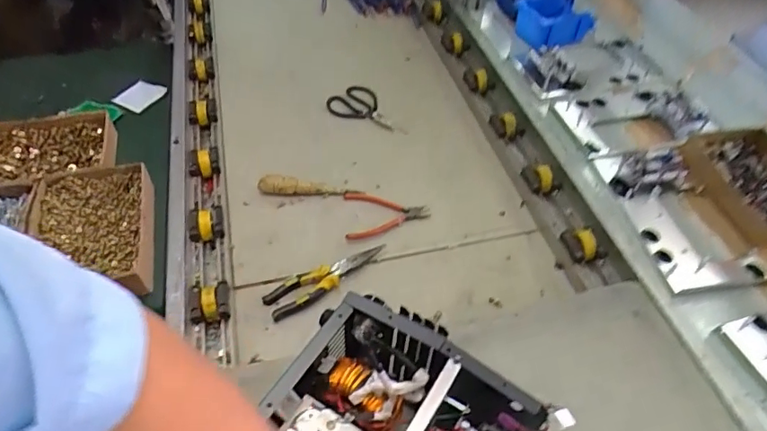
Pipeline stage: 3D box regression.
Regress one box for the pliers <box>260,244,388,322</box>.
[{"bbox_3d":[-0.082,0.090,0.787,0.196,0.018,0.053,-22,54,-21],"label":"pliers"}]

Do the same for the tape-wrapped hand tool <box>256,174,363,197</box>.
[{"bbox_3d":[-0.126,-0.053,0.910,0.175,0.036,0.029,-1,49,-4],"label":"tape-wrapped hand tool"}]

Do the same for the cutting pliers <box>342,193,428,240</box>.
[{"bbox_3d":[0.006,-0.002,0.888,0.140,0.006,0.106,-1,49,-4],"label":"cutting pliers"}]

